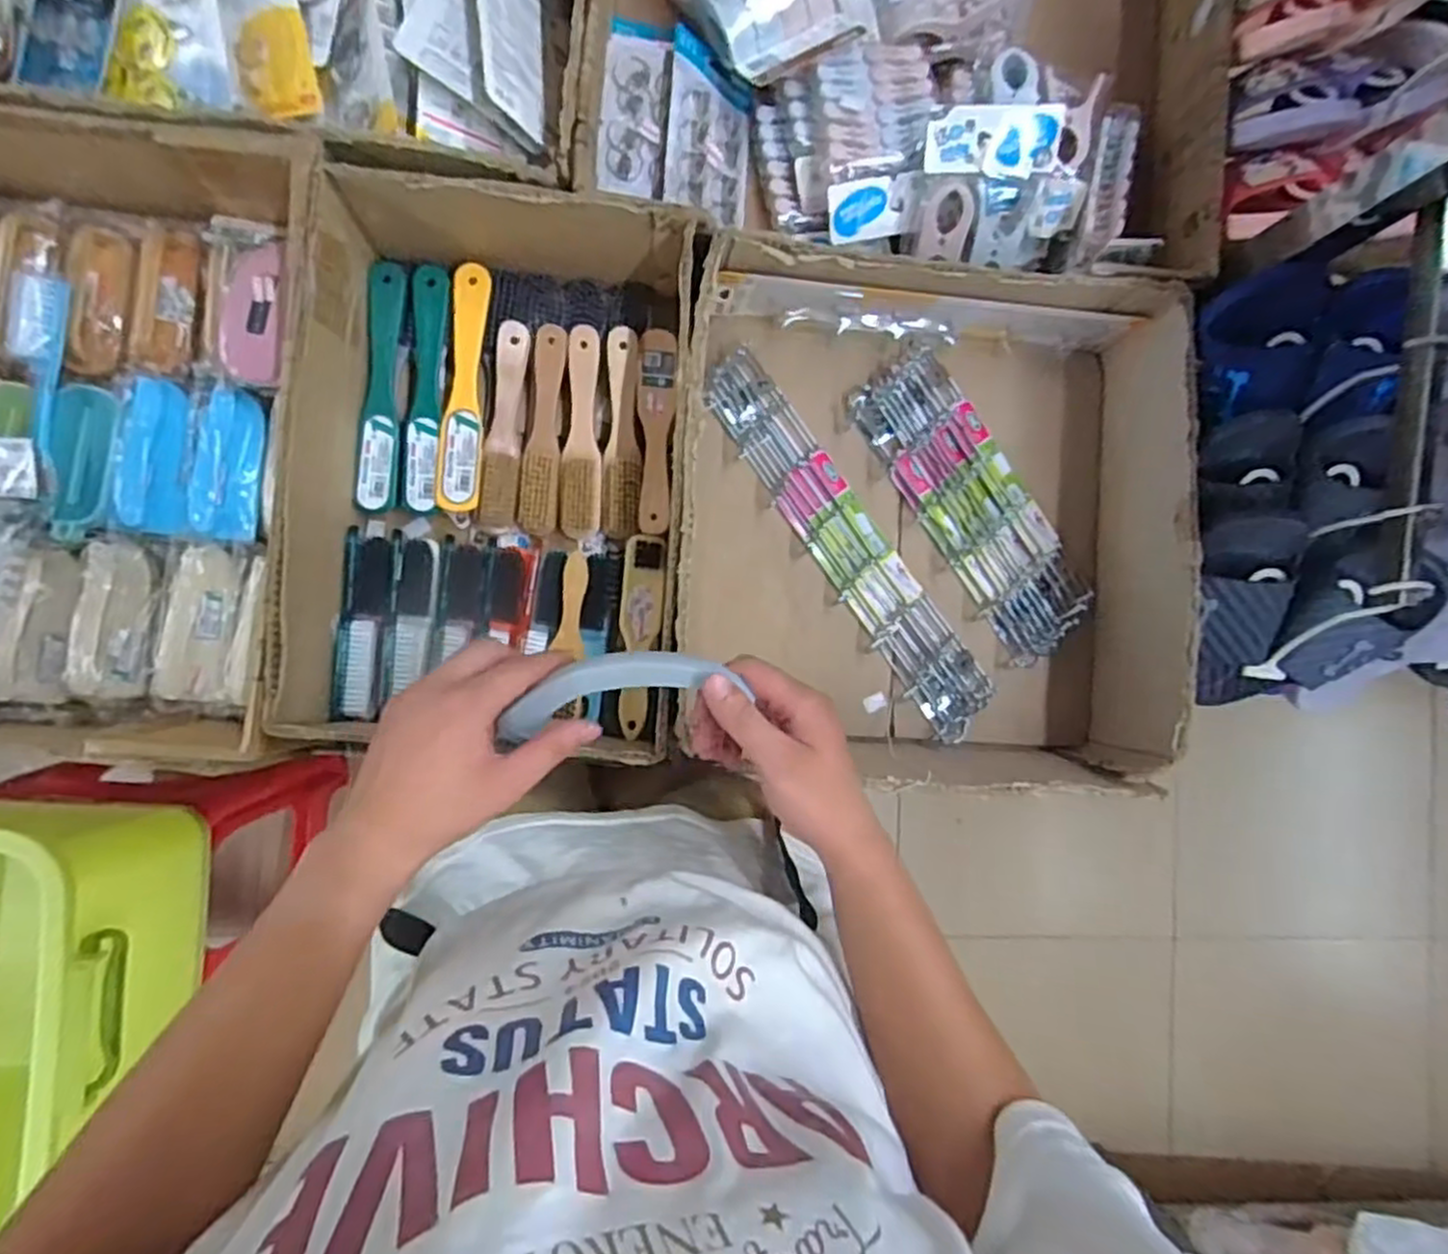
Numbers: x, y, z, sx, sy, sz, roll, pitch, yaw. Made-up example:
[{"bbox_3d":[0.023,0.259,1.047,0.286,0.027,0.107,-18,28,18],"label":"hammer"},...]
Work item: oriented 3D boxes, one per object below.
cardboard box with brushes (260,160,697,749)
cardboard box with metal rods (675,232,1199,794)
[{"bbox_3d":[-0.191,-0.126,0.656,0.303,0.144,0.452,3,87,-6],"label":"cardboard box with brushes"},{"bbox_3d":[0.173,-0.093,0.700,0.446,0.157,0.453,4,87,-6],"label":"cardboard box with metal rods"}]

